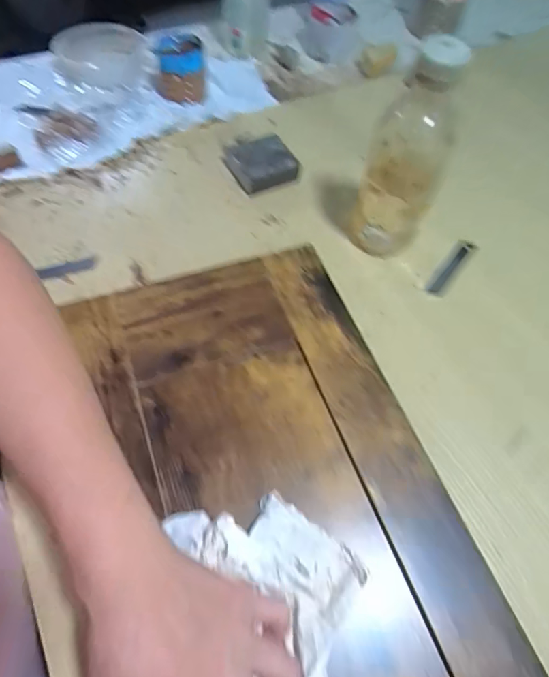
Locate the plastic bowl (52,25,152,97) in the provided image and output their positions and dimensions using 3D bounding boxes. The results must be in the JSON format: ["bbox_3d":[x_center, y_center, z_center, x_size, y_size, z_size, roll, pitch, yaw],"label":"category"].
[{"bbox_3d":[-0.257,-0.420,0.658,0.136,0.039,0.142,1,58,-2],"label":"plastic bowl"}]

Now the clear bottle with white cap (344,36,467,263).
[{"bbox_3d":[0.125,-0.168,0.433,0.076,0.216,0.061,22,60,10],"label":"clear bottle with white cap"}]

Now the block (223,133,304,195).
[{"bbox_3d":[-0.016,-0.217,0.553,0.073,0.027,0.075,-28,64,-19],"label":"block"}]

